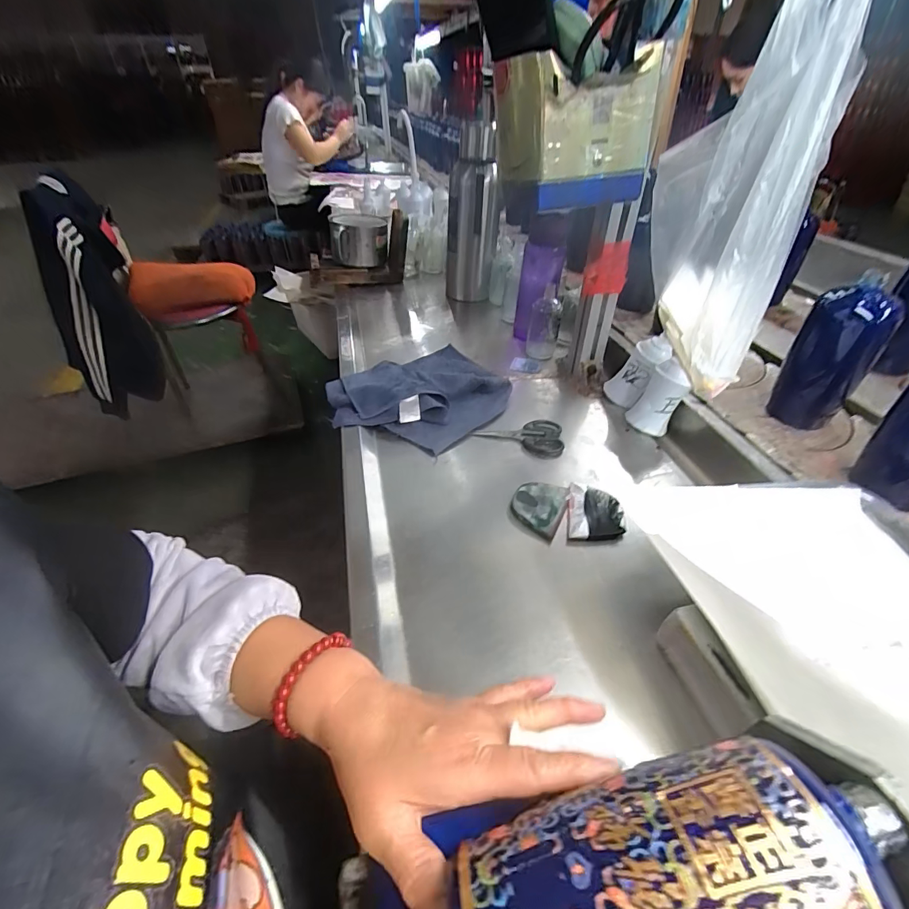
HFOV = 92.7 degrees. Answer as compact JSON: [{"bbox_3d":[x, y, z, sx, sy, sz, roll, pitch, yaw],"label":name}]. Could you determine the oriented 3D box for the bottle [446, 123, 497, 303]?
[{"bbox_3d":[0.035,-0.480,0.914,0.106,0.318,0.082,-3,40,-2],"label":"bottle"}]

